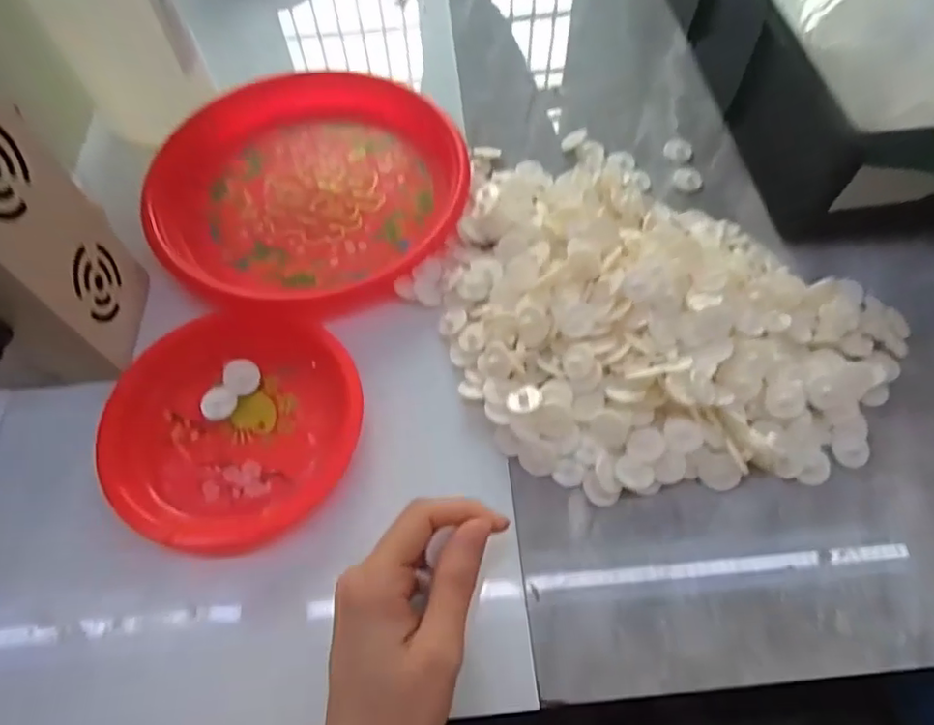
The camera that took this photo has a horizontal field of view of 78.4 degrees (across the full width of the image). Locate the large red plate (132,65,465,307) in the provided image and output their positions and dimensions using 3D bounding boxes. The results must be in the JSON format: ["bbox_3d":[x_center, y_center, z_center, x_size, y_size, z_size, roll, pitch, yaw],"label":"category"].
[{"bbox_3d":[-0.124,-0.151,0.447,0.230,0.028,0.255,-24,64,-12],"label":"large red plate"}]

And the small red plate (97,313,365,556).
[{"bbox_3d":[-0.140,0.035,0.349,0.141,0.022,0.146,0,61,1],"label":"small red plate"}]

